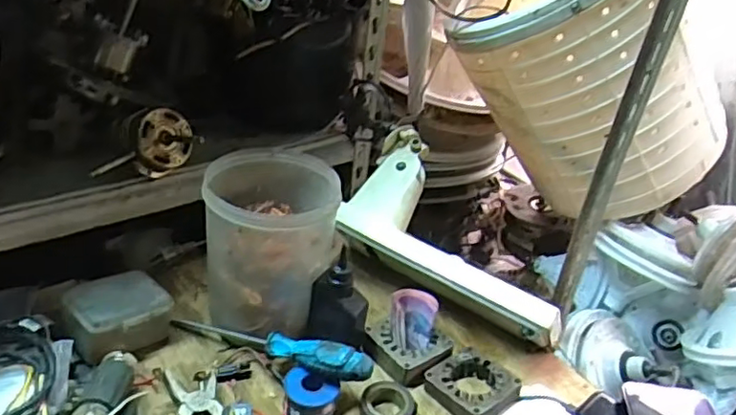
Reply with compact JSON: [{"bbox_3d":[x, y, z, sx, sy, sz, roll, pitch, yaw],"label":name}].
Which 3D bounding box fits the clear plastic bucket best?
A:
[{"bbox_3d":[-0.106,0.037,0.687,0.134,0.153,0.137,0,34,-11],"label":"clear plastic bucket"}]

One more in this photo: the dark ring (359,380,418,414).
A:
[{"bbox_3d":[0.022,0.196,0.625,0.059,0.016,0.053,-7,36,-21],"label":"dark ring"}]

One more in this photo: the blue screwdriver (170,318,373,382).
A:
[{"bbox_3d":[-0.103,0.144,0.656,0.242,0.030,0.025,4,27,32],"label":"blue screwdriver"}]

